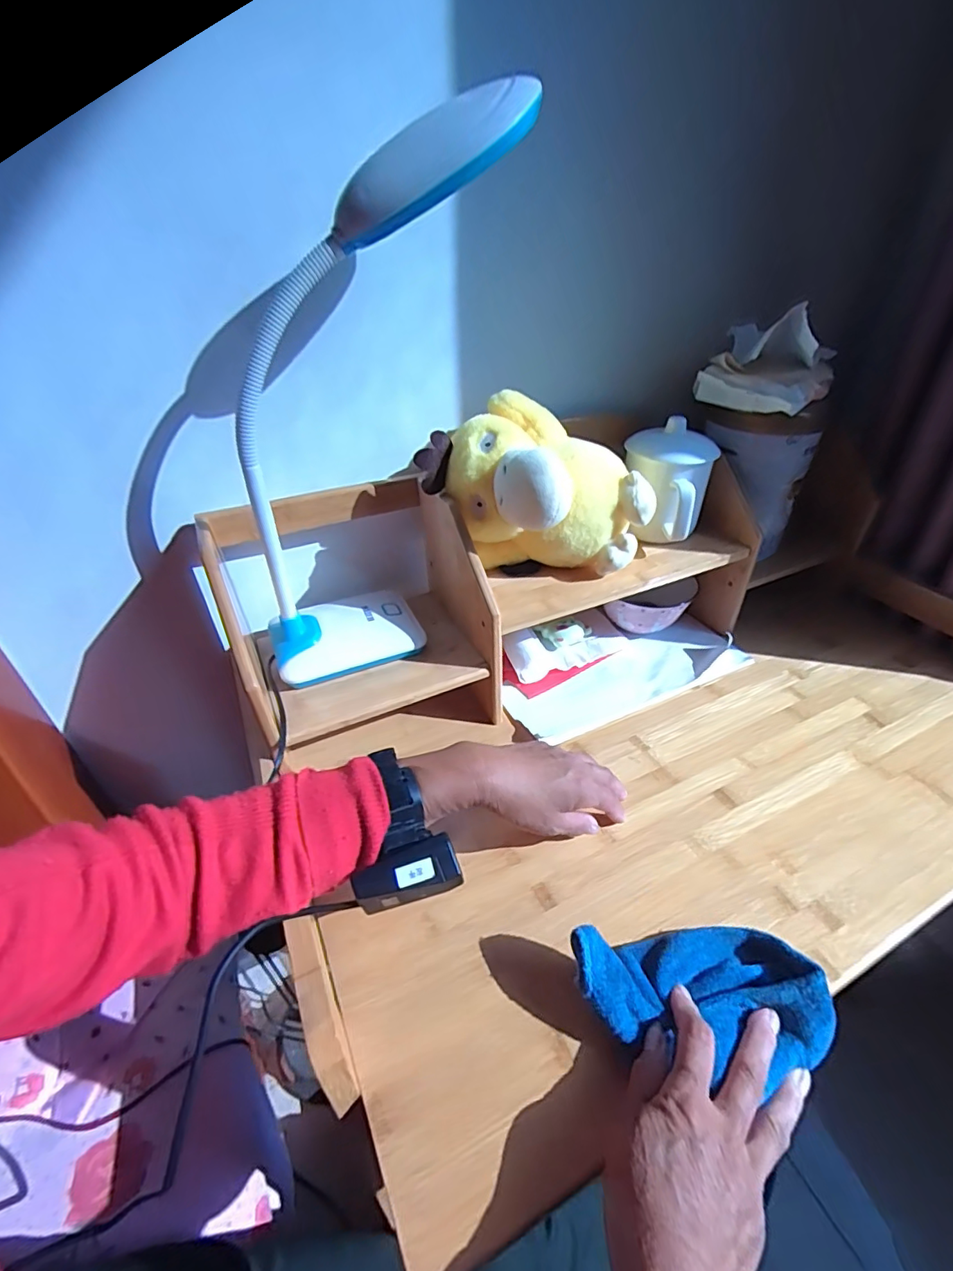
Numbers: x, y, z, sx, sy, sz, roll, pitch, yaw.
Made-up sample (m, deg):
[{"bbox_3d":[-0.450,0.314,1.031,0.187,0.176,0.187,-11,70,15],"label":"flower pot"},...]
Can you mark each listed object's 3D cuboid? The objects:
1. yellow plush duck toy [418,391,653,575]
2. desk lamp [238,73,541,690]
[{"bbox_3d":[0.064,-0.129,0.507,0.190,0.153,0.142,-23,44,-26],"label":"yellow plush duck toy"},{"bbox_3d":[-0.099,-0.184,0.451,0.253,0.395,0.182,-15,41,-18],"label":"desk lamp"}]

